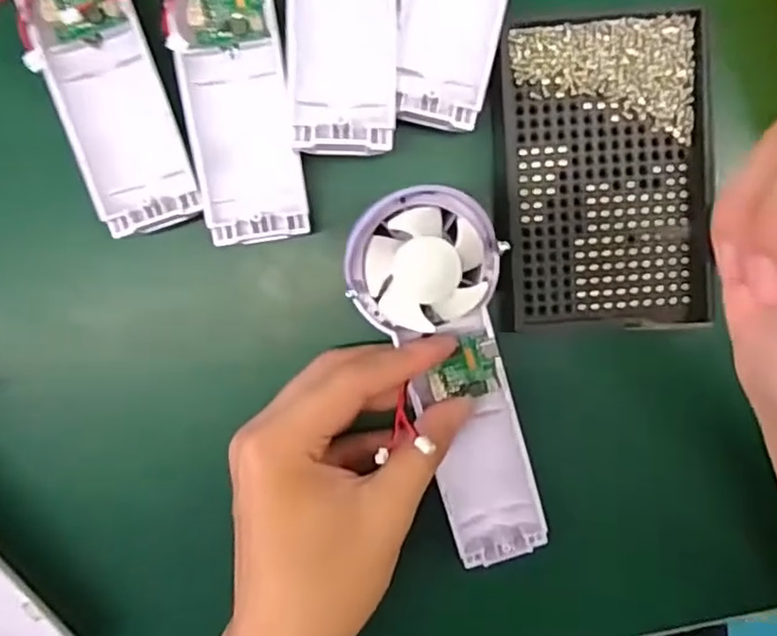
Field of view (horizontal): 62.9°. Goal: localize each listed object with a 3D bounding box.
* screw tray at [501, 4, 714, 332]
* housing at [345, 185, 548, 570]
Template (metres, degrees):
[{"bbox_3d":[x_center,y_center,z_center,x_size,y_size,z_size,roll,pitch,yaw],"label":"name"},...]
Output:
[{"bbox_3d":[0.097,-0.062,0.280,0.088,0.011,0.133,-4,96,0],"label":"screw tray"},{"bbox_3d":[0.029,0.032,0.274,0.062,0.032,0.170,-15,110,1],"label":"housing"}]

